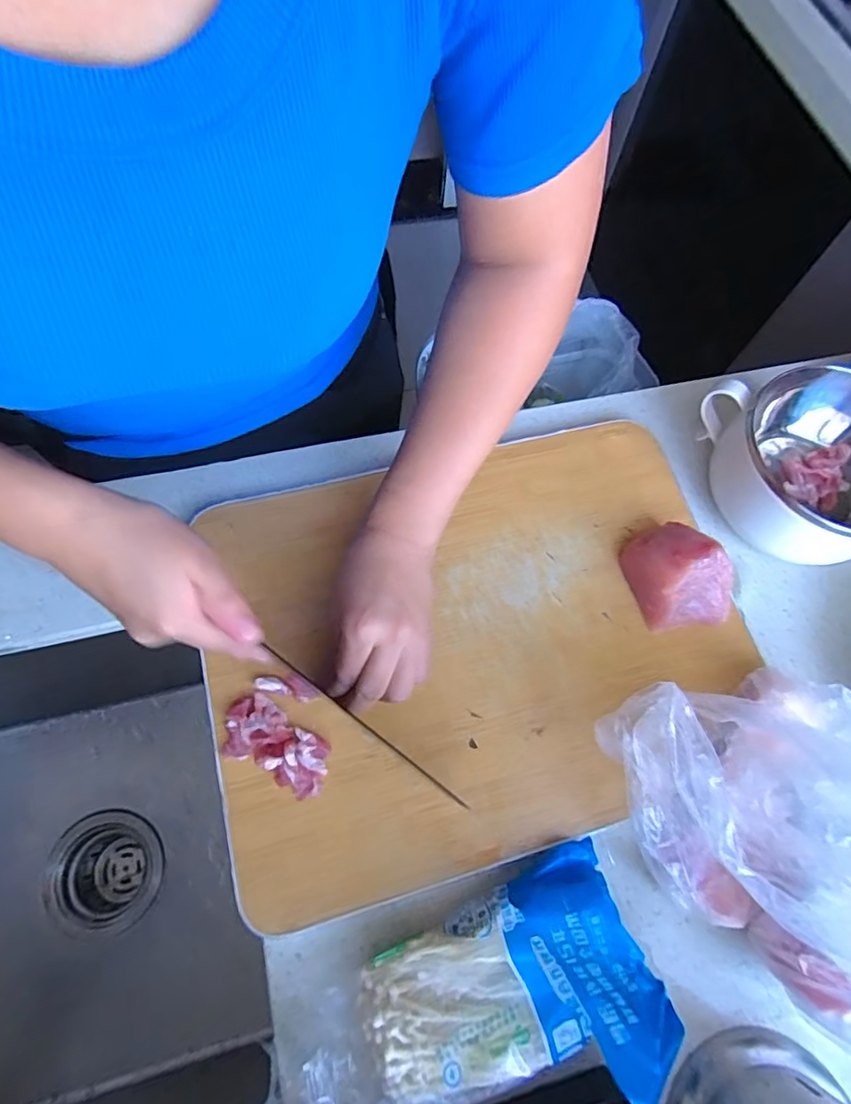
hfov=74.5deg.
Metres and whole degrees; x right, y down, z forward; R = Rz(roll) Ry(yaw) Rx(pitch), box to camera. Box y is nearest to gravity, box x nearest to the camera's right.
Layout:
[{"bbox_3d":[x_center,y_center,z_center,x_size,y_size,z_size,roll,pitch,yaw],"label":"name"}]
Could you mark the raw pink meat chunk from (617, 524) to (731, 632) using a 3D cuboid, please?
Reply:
[{"bbox_3d":[0.191,0.015,0.419,0.065,0.046,0.081,-13,69,-8],"label":"raw pink meat chunk"}]

